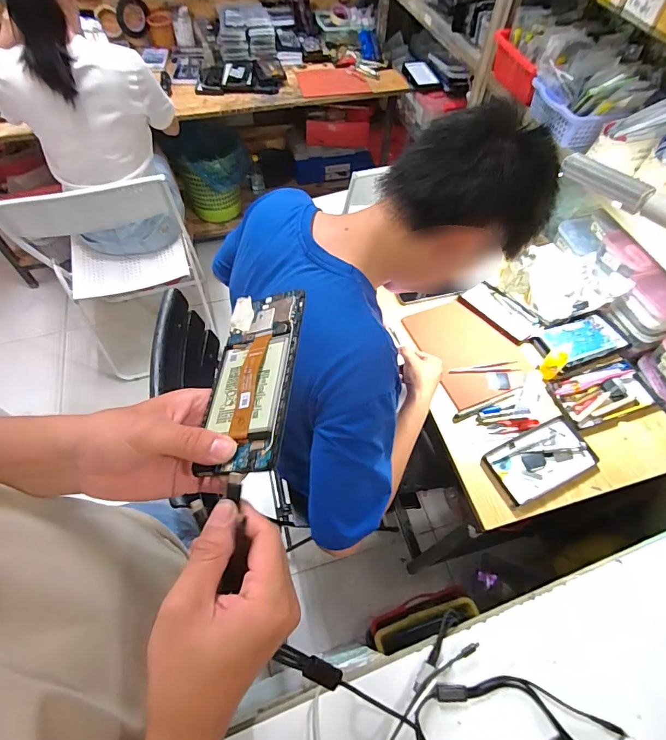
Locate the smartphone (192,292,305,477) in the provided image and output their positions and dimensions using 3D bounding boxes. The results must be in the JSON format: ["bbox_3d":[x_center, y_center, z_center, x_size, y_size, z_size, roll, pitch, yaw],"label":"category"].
[{"bbox_3d":[-0.062,0.002,0.320,0.068,0.006,0.158,-9,55,21],"label":"smartphone"}]

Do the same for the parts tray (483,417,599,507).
[{"bbox_3d":[0.380,0.164,0.755,0.184,0.014,0.105,-20,60,-14],"label":"parts tray"}]

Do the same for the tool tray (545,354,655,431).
[{"bbox_3d":[0.530,0.044,0.810,0.182,0.024,0.112,-15,59,-11],"label":"tool tray"}]

